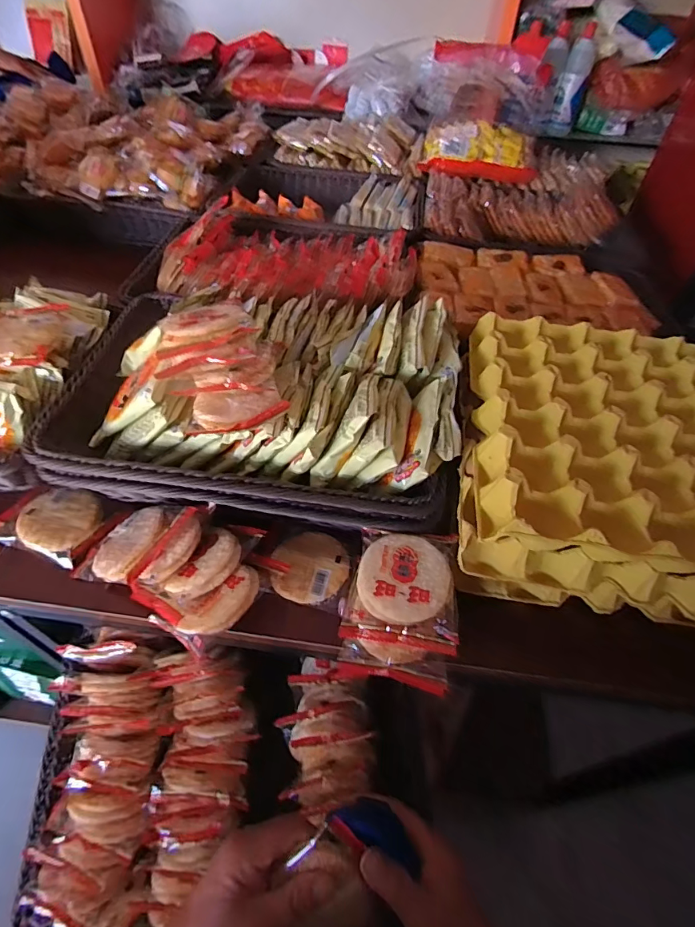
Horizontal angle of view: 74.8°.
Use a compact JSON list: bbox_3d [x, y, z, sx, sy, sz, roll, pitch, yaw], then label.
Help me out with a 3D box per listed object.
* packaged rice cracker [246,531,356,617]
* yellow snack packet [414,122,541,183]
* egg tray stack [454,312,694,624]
[{"bbox_3d":[-0.042,0.097,0.439,0.095,0.014,0.074,12,49,8],"label":"packaged rice cracker"},{"bbox_3d":[0.313,-0.718,1.043,0.276,0.091,0.082,-3,49,-6],"label":"yellow snack packet"},{"bbox_3d":[0.266,-0.005,0.465,0.299,0.134,0.311,9,49,5],"label":"egg tray stack"}]

